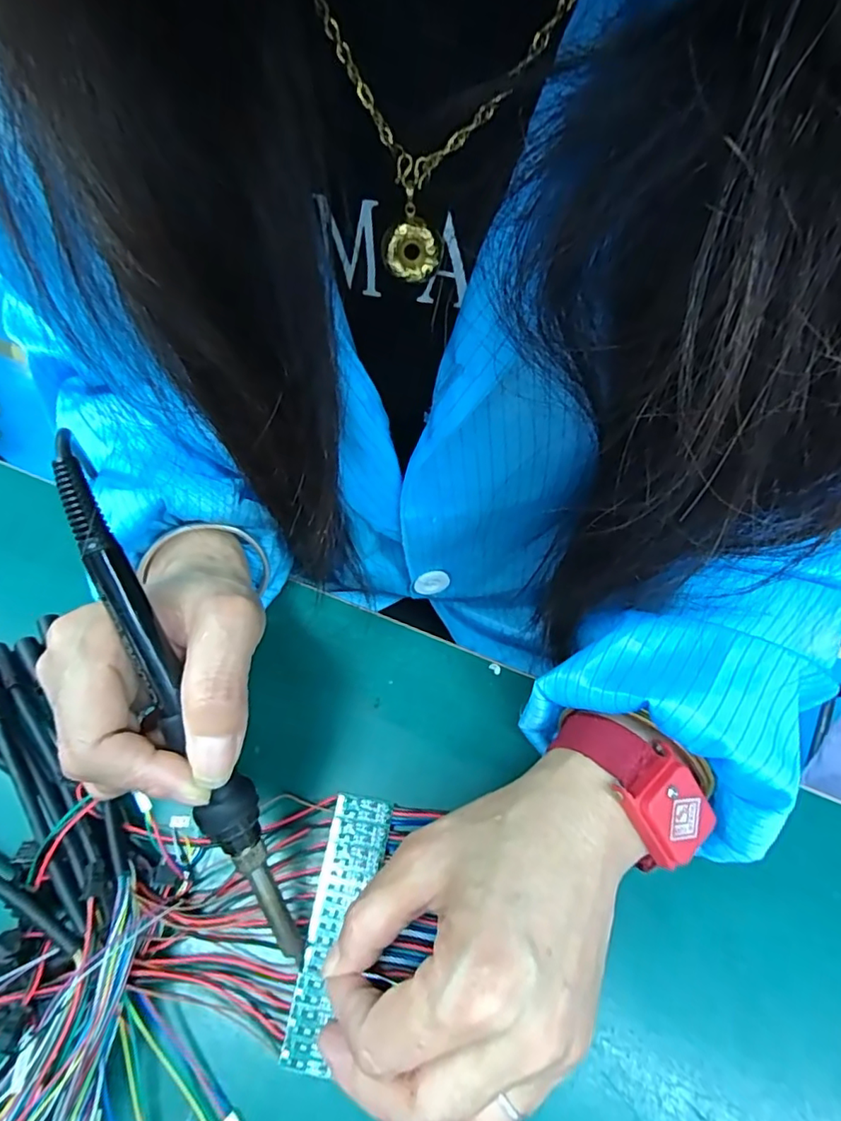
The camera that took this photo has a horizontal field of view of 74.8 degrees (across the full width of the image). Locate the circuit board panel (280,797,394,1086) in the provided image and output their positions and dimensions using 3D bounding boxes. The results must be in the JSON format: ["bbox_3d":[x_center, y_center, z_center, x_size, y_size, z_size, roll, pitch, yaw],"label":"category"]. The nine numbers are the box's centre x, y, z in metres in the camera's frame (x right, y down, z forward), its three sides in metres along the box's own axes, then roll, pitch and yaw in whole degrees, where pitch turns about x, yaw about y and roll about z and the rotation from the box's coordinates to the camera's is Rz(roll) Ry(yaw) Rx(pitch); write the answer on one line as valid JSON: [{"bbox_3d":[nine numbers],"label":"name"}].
[{"bbox_3d":[-0.036,0.149,0.228,0.025,0.004,0.095,13,62,9],"label":"circuit board panel"}]

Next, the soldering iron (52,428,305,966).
[{"bbox_3d":[-0.085,0.058,0.200,0.019,0.017,0.208,-23,100,-12],"label":"soldering iron"}]

